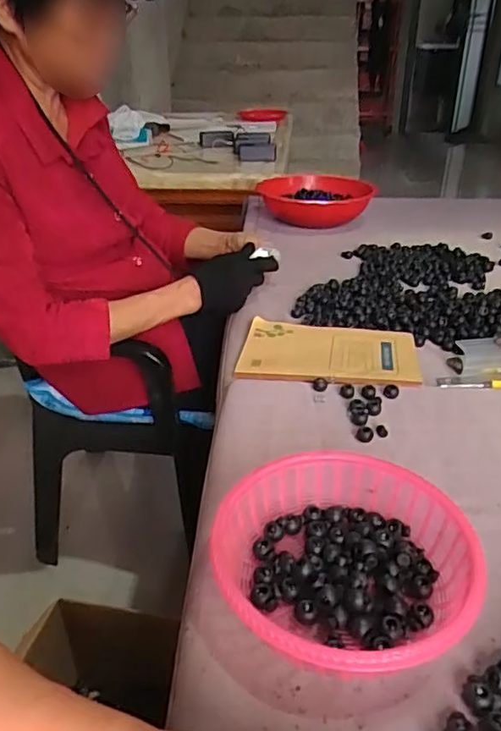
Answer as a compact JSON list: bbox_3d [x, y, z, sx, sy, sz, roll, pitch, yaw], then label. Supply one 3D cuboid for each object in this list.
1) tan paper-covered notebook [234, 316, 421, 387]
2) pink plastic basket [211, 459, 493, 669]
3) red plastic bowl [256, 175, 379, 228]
[{"bbox_3d":[0.094,-0.016,0.695,0.206,0.011,0.148,6,30,11],"label":"tan paper-covered notebook"},{"bbox_3d":[0.063,0.135,0.387,0.163,0.055,0.170,2,30,5],"label":"pink plastic basket"},{"bbox_3d":[0.135,-0.341,1.210,0.218,0.075,0.219,0,30,0],"label":"red plastic bowl"}]

